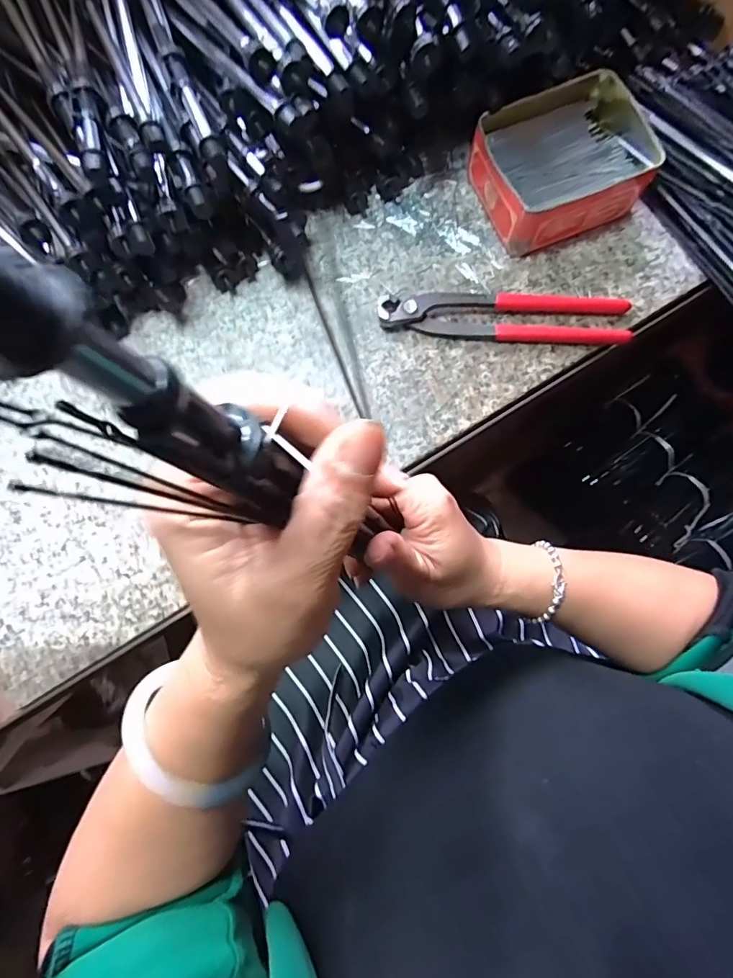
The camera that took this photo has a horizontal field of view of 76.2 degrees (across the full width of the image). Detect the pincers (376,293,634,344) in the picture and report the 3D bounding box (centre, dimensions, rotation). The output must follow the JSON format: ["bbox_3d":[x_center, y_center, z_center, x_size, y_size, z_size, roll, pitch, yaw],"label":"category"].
[{"bbox_3d":[0.107,-0.139,0.372,0.194,0.016,0.044,3,79,1],"label":"pincers"}]

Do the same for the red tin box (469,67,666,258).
[{"bbox_3d":[0.157,-0.261,0.375,0.133,0.047,0.105,-28,80,-5],"label":"red tin box"}]

